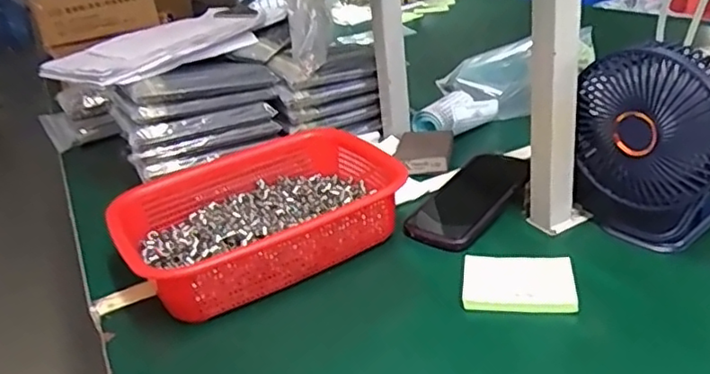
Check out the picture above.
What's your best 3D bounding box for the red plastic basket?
[{"bbox_3d":[-0.096,0.025,0.638,0.281,0.065,0.213,-21,31,-24],"label":"red plastic basket"}]

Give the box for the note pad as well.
[{"bbox_3d":[0.144,0.083,0.531,0.093,0.010,0.065,-1,29,13],"label":"note pad"}]

